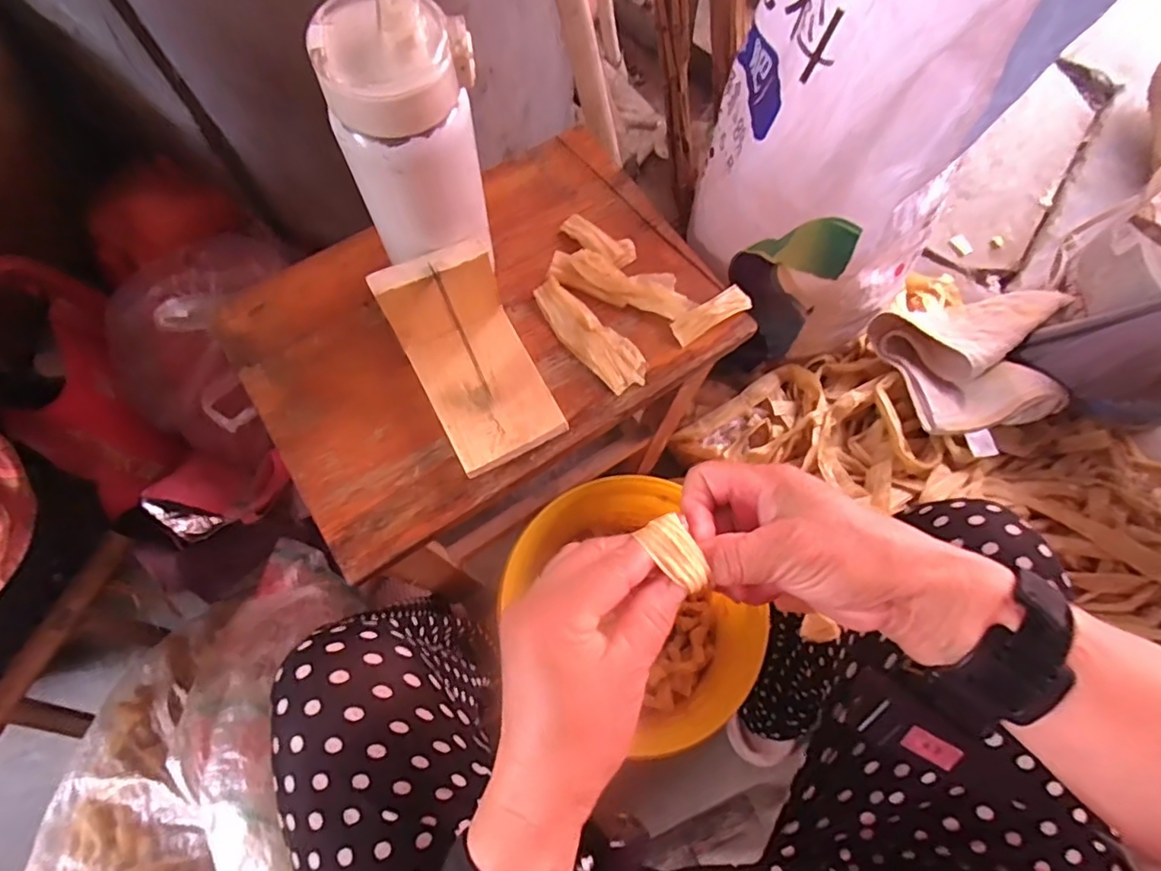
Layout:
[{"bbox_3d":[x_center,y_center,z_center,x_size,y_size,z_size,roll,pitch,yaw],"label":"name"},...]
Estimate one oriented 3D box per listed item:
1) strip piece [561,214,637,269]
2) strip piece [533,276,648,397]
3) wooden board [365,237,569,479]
[{"bbox_3d":[0.013,-0.153,0.462,0.062,0.013,0.027,34,73,12],"label":"strip piece"},{"bbox_3d":[0.005,-0.075,0.436,0.102,0.012,0.035,43,75,14],"label":"strip piece"},{"bbox_3d":[-0.069,-0.049,0.385,0.076,0.078,0.118,-25,72,-9],"label":"wooden board"}]

